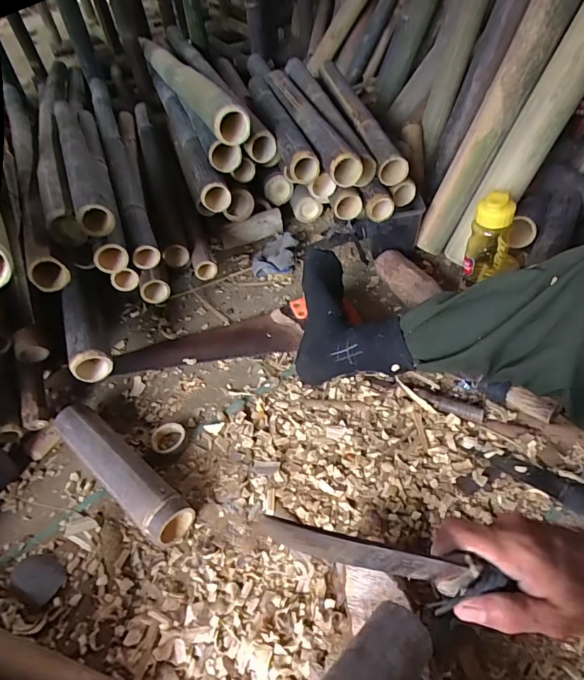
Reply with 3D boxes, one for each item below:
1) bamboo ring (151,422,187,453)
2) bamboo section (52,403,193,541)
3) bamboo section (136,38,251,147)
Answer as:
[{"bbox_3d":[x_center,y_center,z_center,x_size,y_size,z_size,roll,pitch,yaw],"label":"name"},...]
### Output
[{"bbox_3d":[-0.196,0.155,0.656,0.054,0.016,0.050,-3,47,3],"label":"bamboo ring"},{"bbox_3d":[-0.250,0.186,0.601,0.264,0.061,0.060,30,56,29],"label":"bamboo section"},{"bbox_3d":[-0.270,-0.654,1.027,0.061,0.077,0.855,-20,48,-13],"label":"bamboo section"}]

